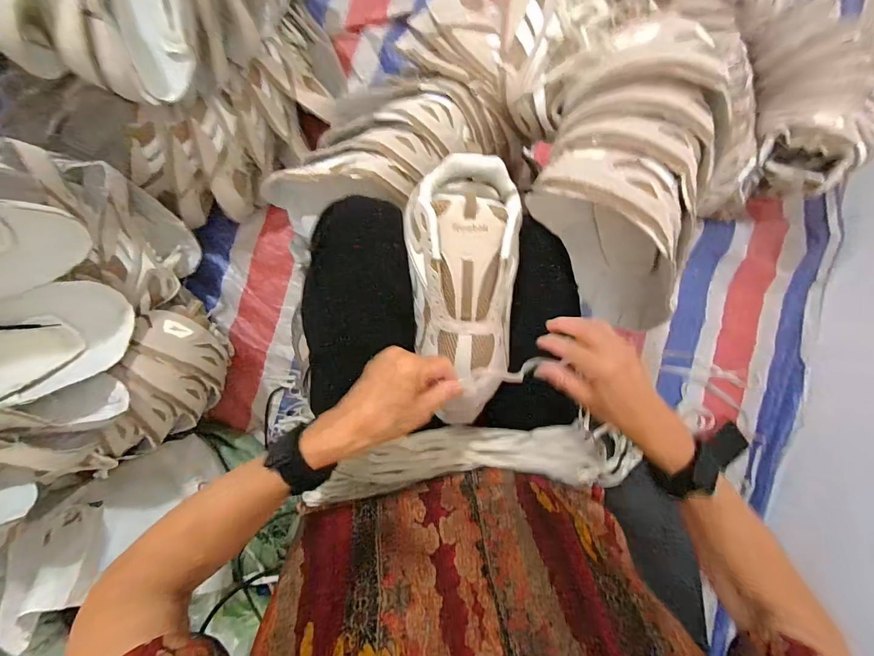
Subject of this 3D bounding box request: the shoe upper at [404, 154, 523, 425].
[{"bbox_3d":[0.033,-0.032,0.394,0.112,0.063,0.266,-4,105,-3],"label":"shoe upper"}]

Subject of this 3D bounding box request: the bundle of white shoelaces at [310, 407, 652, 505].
[{"bbox_3d":[0.041,0.144,0.435,0.365,0.069,0.081,-1,89,-3],"label":"bundle of white shoelaces"}]

